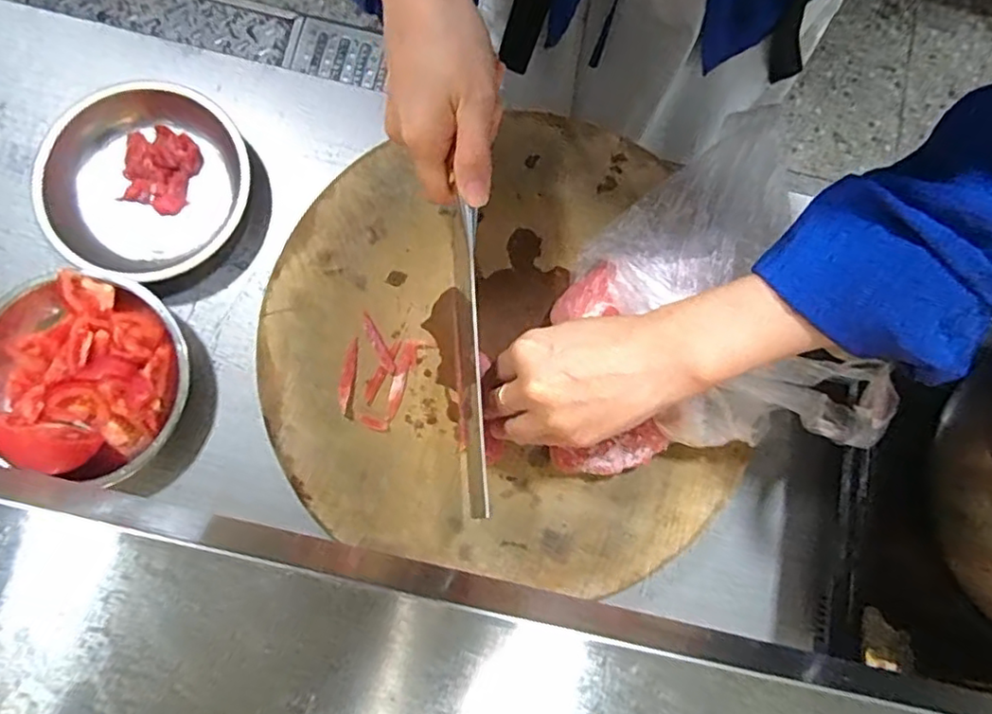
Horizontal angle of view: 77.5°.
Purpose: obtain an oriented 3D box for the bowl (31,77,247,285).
[{"bbox_3d":[-0.260,-0.127,0.467,0.143,0.043,0.152,-6,82,-5],"label":"bowl"}]

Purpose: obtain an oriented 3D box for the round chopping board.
[{"bbox_3d":[-0.007,0.005,0.436,0.294,0.039,0.321,1,82,-4],"label":"round chopping board"}]

